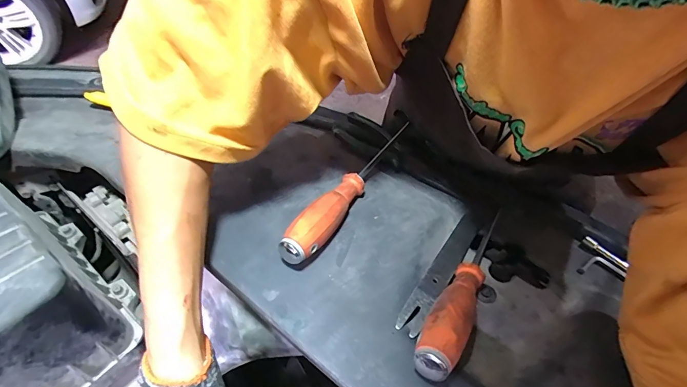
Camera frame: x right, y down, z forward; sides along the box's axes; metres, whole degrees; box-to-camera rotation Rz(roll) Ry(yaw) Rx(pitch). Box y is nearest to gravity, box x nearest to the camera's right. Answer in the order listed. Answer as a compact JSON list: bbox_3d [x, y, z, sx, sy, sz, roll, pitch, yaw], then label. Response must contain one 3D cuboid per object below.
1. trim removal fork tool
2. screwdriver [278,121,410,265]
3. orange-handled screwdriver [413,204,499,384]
[{"bbox_3d":[0.096,0.068,0.350,0.022,0.007,0.170,29,40,20],"label":"trim removal fork tool"},{"bbox_3d":[0.014,-0.015,0.388,0.029,0.037,0.237,24,50,19],"label":"screwdriver"},{"bbox_3d":[0.115,0.074,0.333,0.030,0.024,0.223,26,33,21],"label":"orange-handled screwdriver"}]

